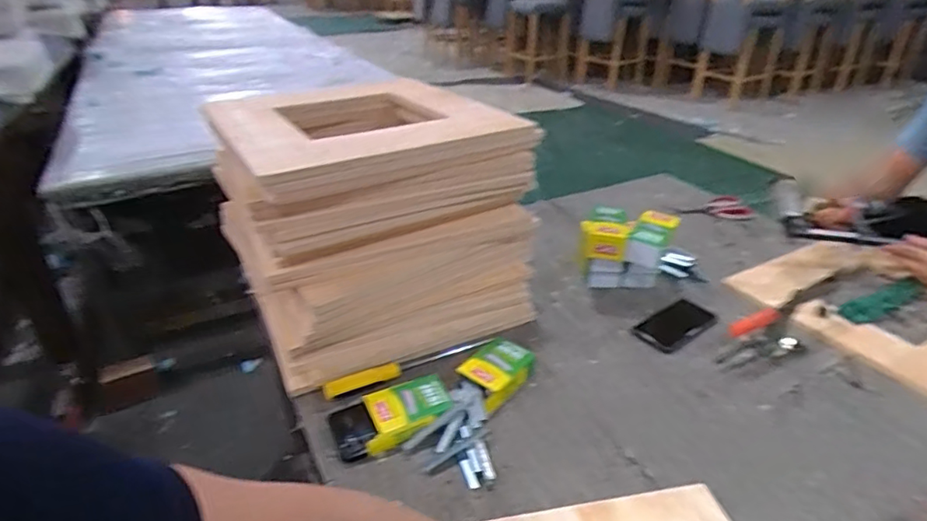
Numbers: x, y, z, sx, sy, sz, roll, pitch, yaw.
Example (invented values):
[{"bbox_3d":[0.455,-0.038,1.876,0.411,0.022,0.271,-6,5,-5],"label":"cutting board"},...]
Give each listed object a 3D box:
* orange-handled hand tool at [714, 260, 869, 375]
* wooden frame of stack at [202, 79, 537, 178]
[{"bbox_3d":[0.558,0.087,0.923,0.301,0.118,0.067,-16,35,-27],"label":"orange-handled hand tool"},{"bbox_3d":[-0.164,-0.242,0.906,0.454,0.026,0.392,-18,36,-29],"label":"wooden frame of stack"}]

